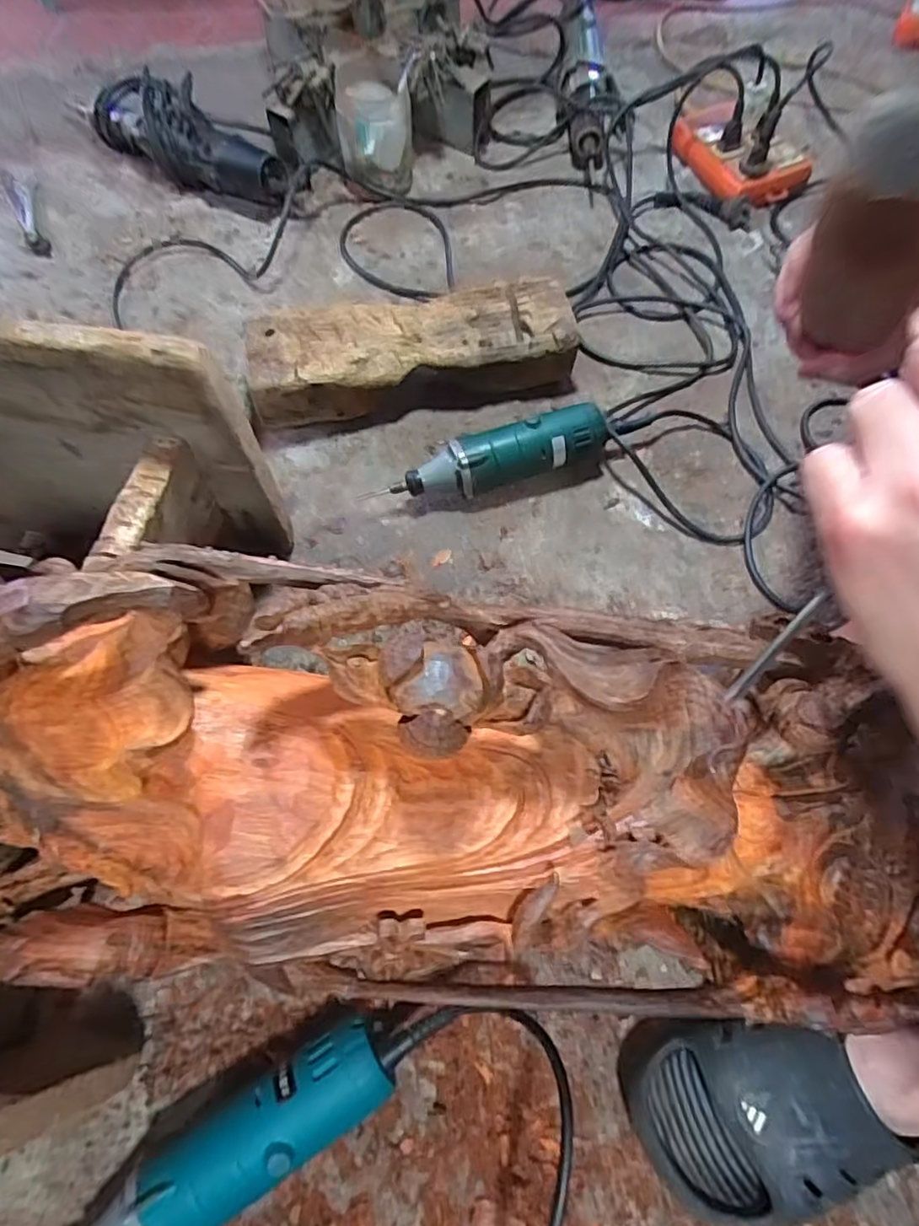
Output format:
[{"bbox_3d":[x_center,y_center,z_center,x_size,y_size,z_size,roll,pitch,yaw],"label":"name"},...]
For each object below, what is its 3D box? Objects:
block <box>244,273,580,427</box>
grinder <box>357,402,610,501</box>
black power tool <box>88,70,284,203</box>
[{"bbox_3d":[-0.048,-0.269,0.652,0.324,0.084,0.099,-12,64,-5],"label":"block"},{"bbox_3d":[0.032,-0.143,0.594,0.223,0.059,0.049,-16,65,-7],"label":"grinder"},{"bbox_3d":[-0.369,-0.618,0.805,0.311,0.091,0.080,35,69,16],"label":"black power tool"}]

